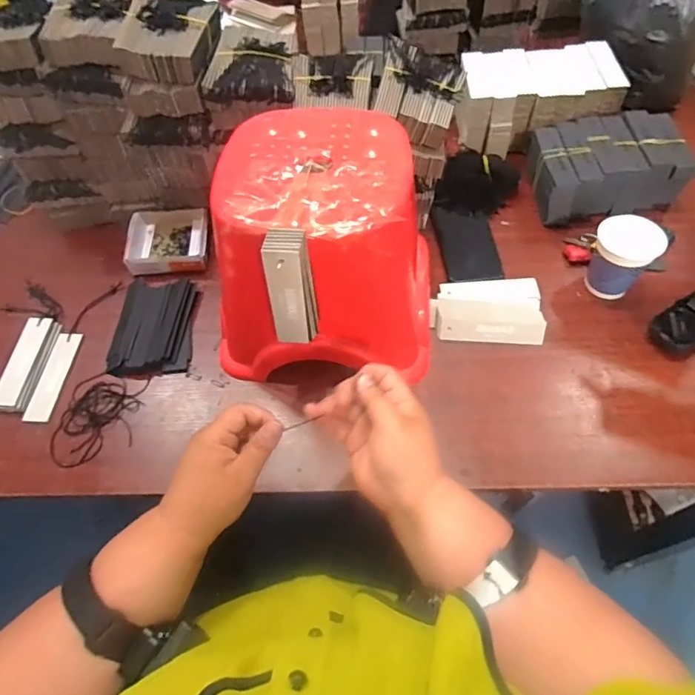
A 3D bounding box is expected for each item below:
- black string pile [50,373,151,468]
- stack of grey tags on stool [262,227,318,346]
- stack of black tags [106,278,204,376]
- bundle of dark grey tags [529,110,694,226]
[{"bbox_3d":[-0.296,0.086,0.587,0.088,0.008,0.117,4,58,5],"label":"black string pile"},{"bbox_3d":[-0.053,-0.054,0.467,0.040,0.123,0.038,-1,58,2],"label":"stack of grey tags on stool"},{"bbox_3d":[-0.257,-0.031,0.655,0.105,0.020,0.146,-2,58,1],"label":"stack of black tags"},{"bbox_3d":[0.380,-0.278,0.741,0.206,0.080,0.151,-8,58,-2],"label":"bundle of dark grey tags"}]

